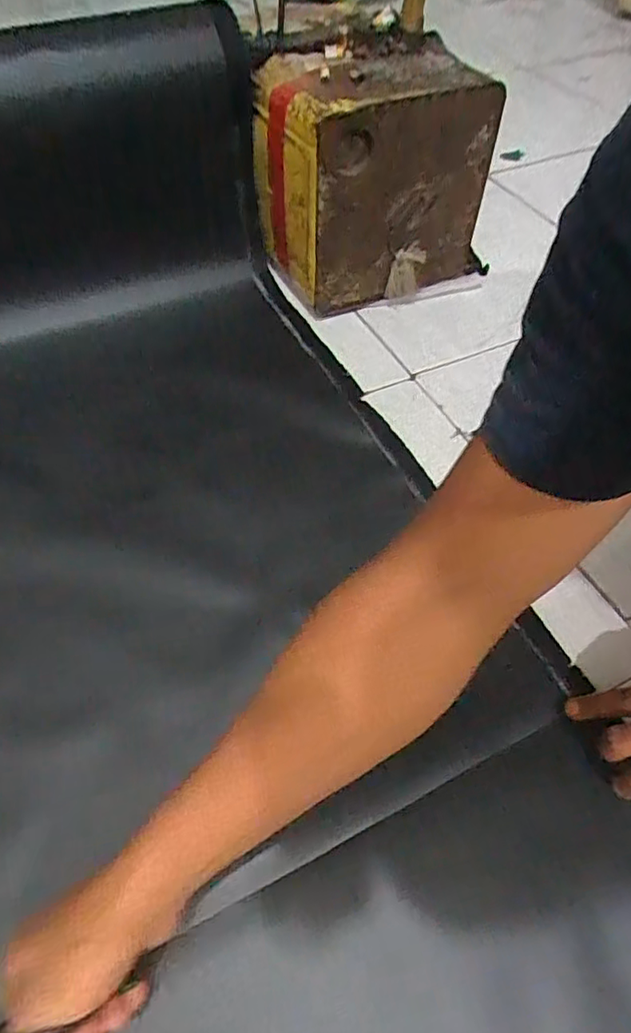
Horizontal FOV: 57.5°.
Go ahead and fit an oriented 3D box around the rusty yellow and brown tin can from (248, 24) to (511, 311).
[{"bbox_3d":[0.070,-0.428,0.742,0.259,0.251,0.181,-23,57,-16],"label":"rusty yellow and brown tin can"}]

